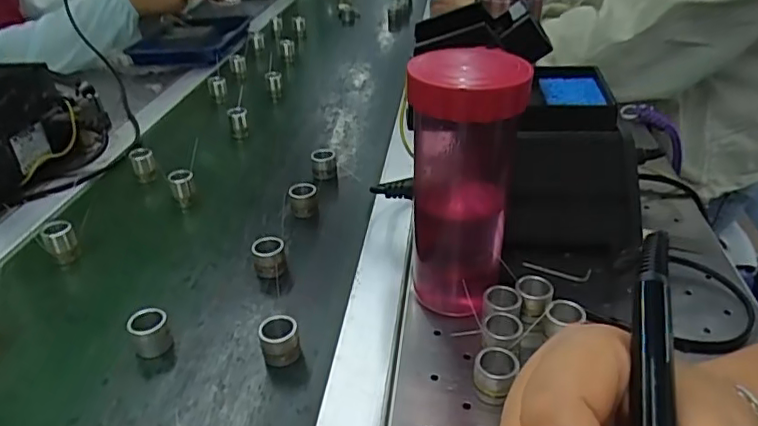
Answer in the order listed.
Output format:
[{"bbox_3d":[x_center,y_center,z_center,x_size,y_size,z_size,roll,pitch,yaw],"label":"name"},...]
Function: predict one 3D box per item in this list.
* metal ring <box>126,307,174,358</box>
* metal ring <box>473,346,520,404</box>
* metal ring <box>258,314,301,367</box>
[{"bbox_3d":[-0.153,0.081,0.394,0.025,0.028,0.025,-2,31,1],"label":"metal ring"},{"bbox_3d":[0.068,0.095,0.345,0.023,0.023,0.028,12,35,23],"label":"metal ring"},{"bbox_3d":[-0.064,0.083,0.380,0.023,0.026,0.021,-2,31,1],"label":"metal ring"}]

